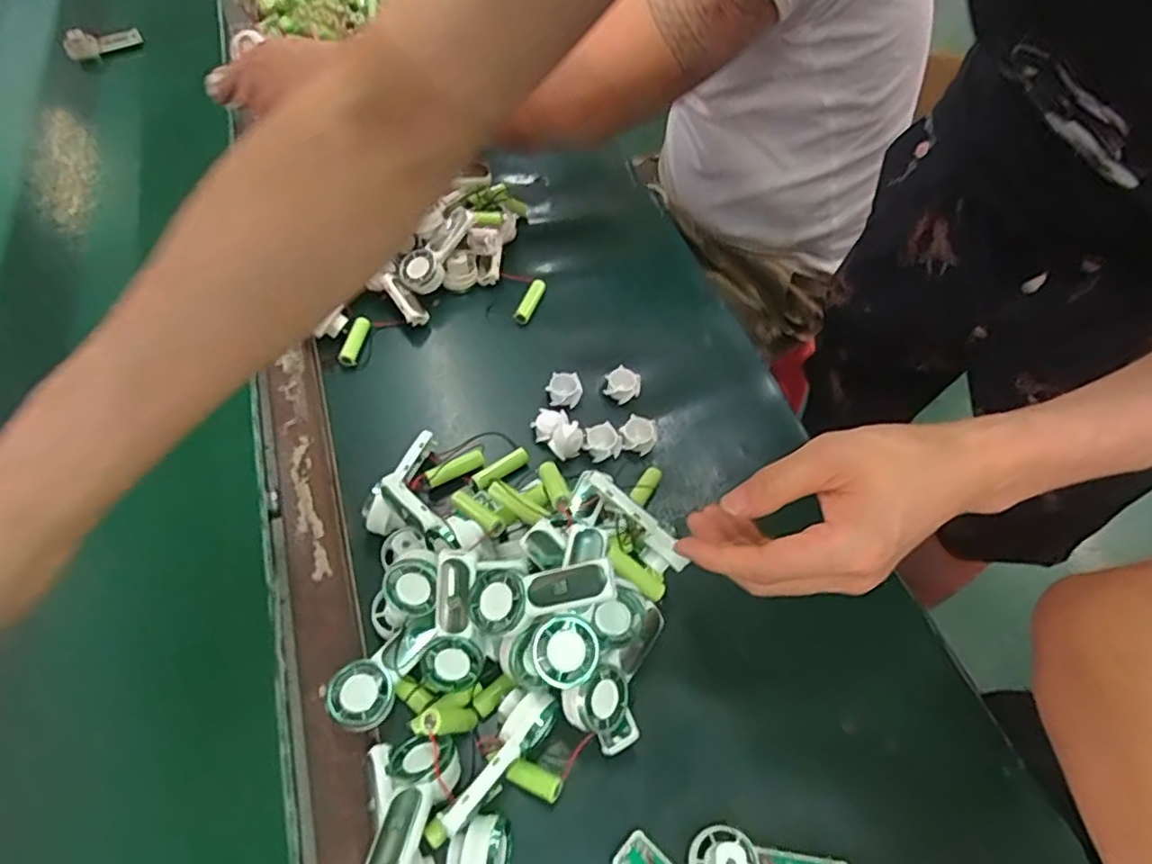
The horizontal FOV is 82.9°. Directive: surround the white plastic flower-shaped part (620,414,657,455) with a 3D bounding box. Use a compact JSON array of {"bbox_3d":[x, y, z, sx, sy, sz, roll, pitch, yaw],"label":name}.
[{"bbox_3d":[0.053,0.003,0.559,0.030,0.018,0.030,2,54,-2],"label":"white plastic flower-shaped part"}]

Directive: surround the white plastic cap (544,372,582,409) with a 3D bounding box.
[{"bbox_3d":[-0.010,-0.038,0.585,0.030,0.014,0.030,2,54,-2],"label":"white plastic cap"}]

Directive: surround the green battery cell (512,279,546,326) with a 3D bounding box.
[{"bbox_3d":[-0.046,-0.131,0.651,0.016,0.015,0.053,18,55,9],"label":"green battery cell"}]

